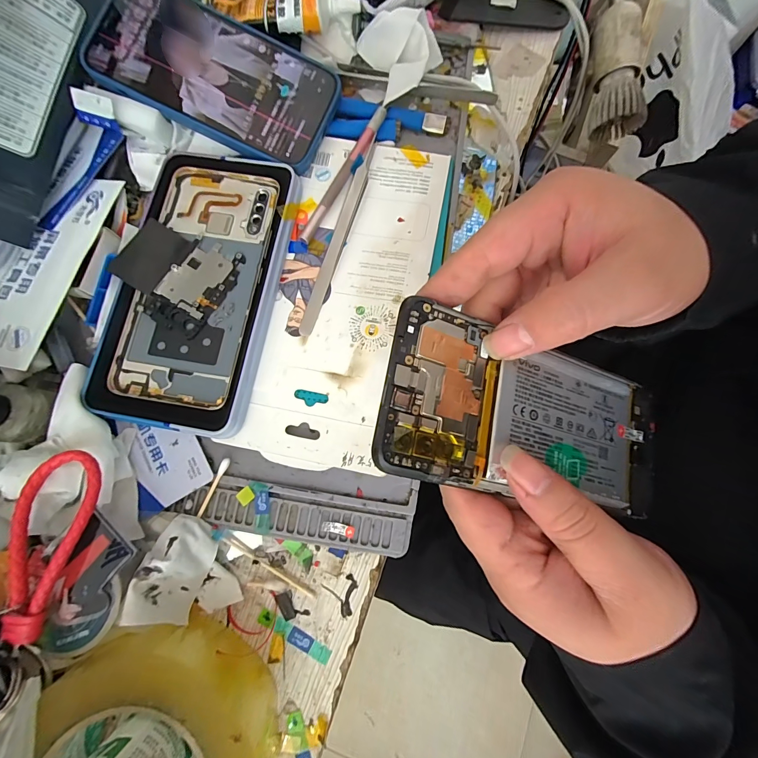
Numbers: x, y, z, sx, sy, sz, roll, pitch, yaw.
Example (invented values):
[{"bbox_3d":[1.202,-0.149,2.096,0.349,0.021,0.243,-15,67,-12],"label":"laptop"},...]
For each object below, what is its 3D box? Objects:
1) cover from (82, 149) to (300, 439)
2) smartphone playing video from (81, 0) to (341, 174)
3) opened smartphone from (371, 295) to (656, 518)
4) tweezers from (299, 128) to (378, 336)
[{"bbox_3d":[-0.121,-0.063,0.232,0.105,0.015,0.186,10,79,2],"label":"cover"},{"bbox_3d":[-0.115,-0.213,0.245,0.165,0.006,0.086,19,87,-5],"label":"smartphone playing video"},{"bbox_3d":[0.074,0.017,0.162,0.155,0.004,0.070,12,78,-20],"label":"opened smartphone"},{"bbox_3d":[-0.027,-0.105,0.242,0.013,0.012,0.156,18,79,4],"label":"tweezers"}]

